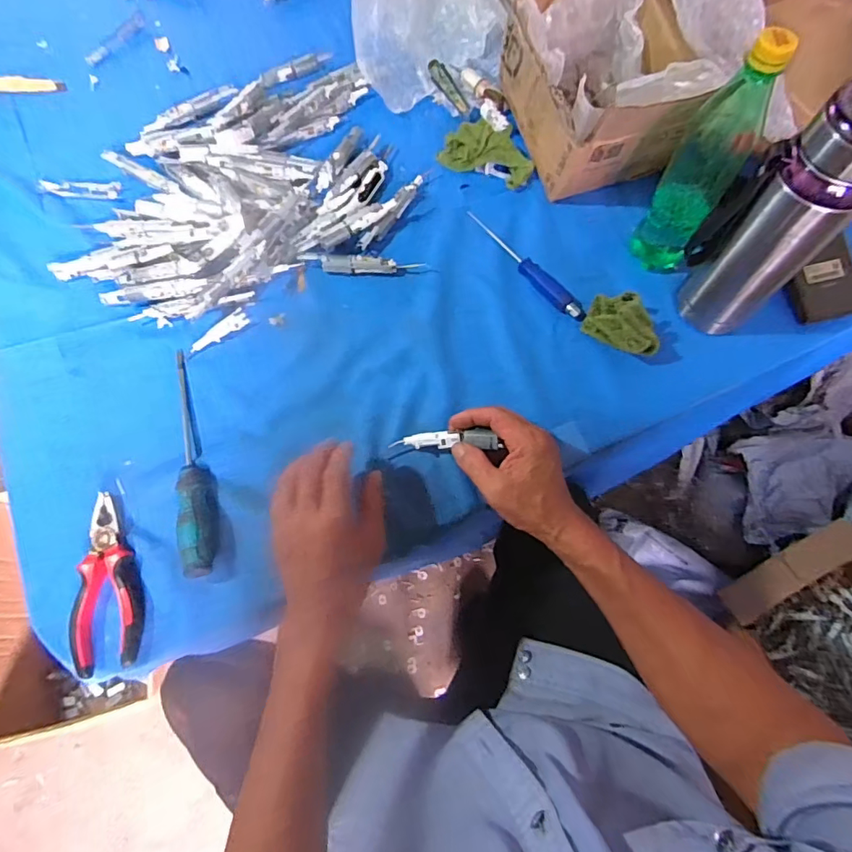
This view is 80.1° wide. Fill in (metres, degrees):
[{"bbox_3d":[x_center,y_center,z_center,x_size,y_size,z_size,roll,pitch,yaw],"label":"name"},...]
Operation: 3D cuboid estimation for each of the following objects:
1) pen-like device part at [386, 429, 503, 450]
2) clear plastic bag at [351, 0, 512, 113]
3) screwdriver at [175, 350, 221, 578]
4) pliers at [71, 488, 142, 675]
[{"bbox_3d":[0.017,0.015,0.495,0.110,0.011,0.016,-1,70,19],"label":"pen-like device part"},{"bbox_3d":[0.000,-0.605,0.684,0.204,0.108,0.307,-5,71,0],"label":"clear plastic bag"},{"bbox_3d":[-0.236,0.026,0.510,0.032,0.032,0.243,-14,72,-4],"label":"screwdriver"},{"bbox_3d":[-0.302,0.144,0.473,0.058,0.022,0.155,-19,72,-5],"label":"pliers"}]

